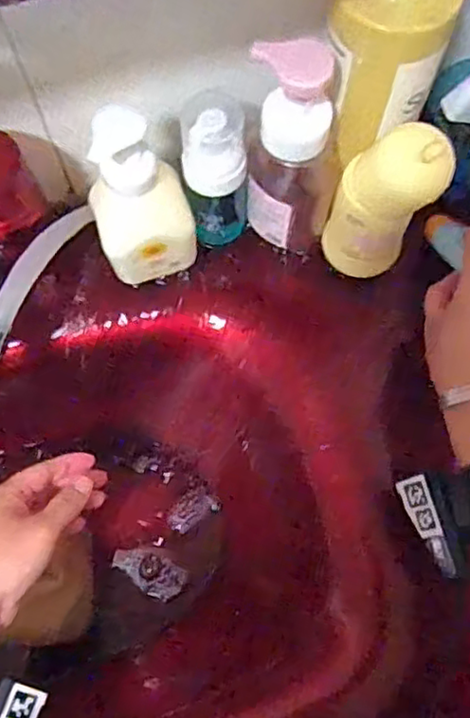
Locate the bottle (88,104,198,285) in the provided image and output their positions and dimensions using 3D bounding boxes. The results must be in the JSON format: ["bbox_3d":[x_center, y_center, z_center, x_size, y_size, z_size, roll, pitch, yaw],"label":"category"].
[{"bbox_3d":[-0.065,-0.109,0.452,0.070,0.154,0.045,-10,70,-4],"label":"bottle"}]

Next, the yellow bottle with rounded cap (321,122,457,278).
[{"bbox_3d":[0.100,-0.104,0.452,0.057,0.152,0.047,-5,70,-2],"label":"yellow bottle with rounded cap"}]

